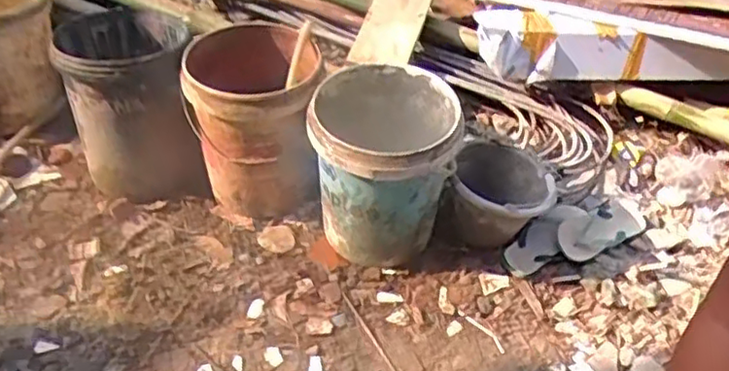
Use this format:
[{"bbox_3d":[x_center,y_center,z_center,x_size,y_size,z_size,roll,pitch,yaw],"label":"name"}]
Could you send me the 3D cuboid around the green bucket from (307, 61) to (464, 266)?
[{"bbox_3d":[0.041,-0.040,1.484,0.305,0.372,0.341,-1,40,-5],"label":"green bucket"}]

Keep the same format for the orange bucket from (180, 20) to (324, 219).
[{"bbox_3d":[-0.255,-0.154,1.588,0.287,0.370,0.352,-5,41,-9],"label":"orange bucket"}]

